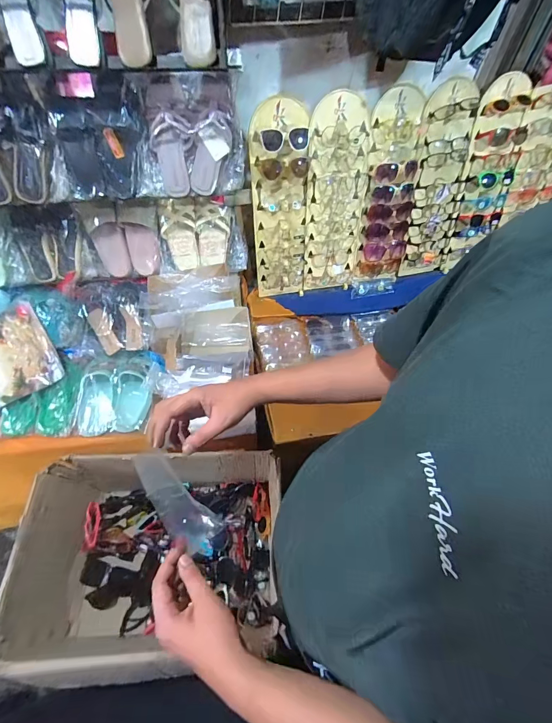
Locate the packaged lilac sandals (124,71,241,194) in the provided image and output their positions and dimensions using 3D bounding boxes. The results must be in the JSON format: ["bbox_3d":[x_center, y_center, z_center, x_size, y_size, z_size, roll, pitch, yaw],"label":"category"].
[{"bbox_3d":[-0.204,-0.513,0.774,0.245,0.232,0.045,-5,32,-5],"label":"packaged lilac sandals"}]

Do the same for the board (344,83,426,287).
[{"bbox_3d":[0.332,-0.484,0.998,0.170,0.502,0.027,-6,37,-10],"label":"board"}]

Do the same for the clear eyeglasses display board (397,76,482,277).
[{"bbox_3d":[0.483,-0.518,1.018,0.161,0.506,0.038,-10,35,-10],"label":"clear eyeglasses display board"}]

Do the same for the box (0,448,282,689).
[{"bbox_3d":[-0.290,0.444,0.791,0.575,0.257,0.380,-1,56,-3],"label":"box"}]

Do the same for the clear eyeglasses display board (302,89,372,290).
[{"bbox_3d":[0.167,-0.454,0.984,0.159,0.506,0.029,-7,39,-7],"label":"clear eyeglasses display board"}]

